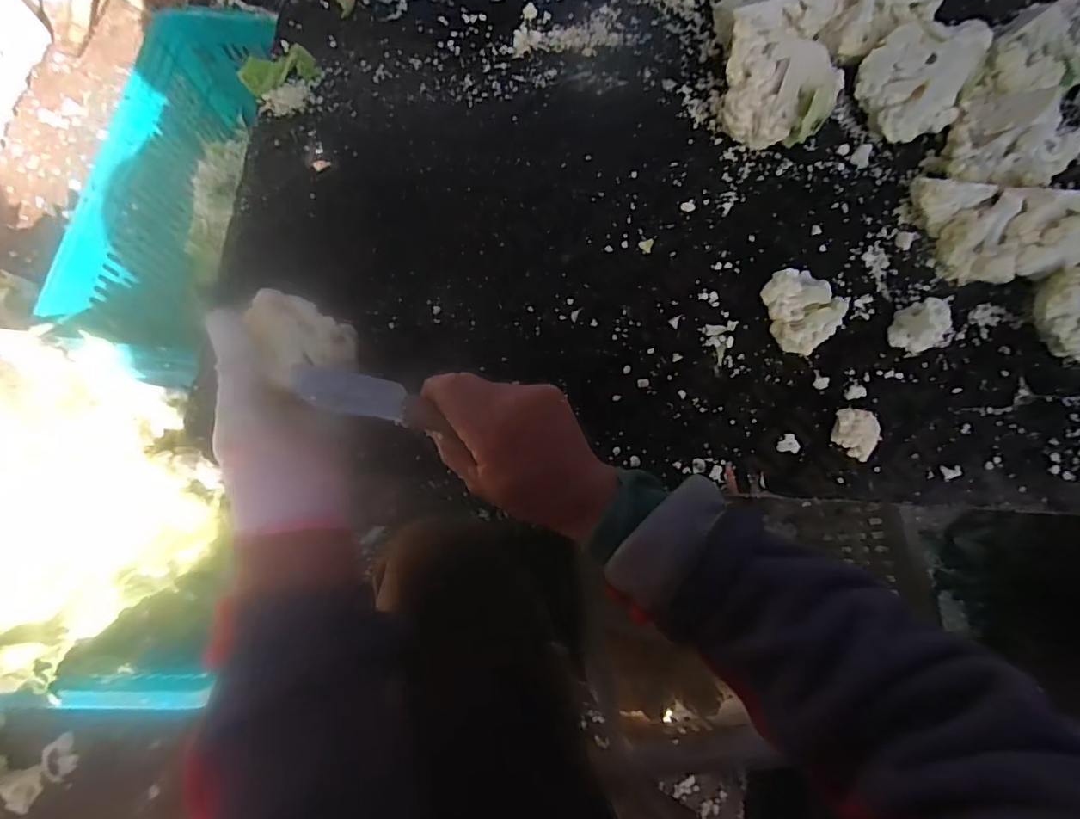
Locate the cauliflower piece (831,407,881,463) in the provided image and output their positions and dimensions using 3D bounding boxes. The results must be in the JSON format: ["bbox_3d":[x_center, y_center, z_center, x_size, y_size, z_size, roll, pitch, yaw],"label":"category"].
[{"bbox_3d":[0.292,0.023,0.481,0.036,0.030,0.044,5,75,0],"label":"cauliflower piece"}]

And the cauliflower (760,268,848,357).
[{"bbox_3d":[0.252,-0.096,0.503,0.074,0.039,0.080,0,75,-1],"label":"cauliflower"}]

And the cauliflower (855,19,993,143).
[{"bbox_3d":[0.400,-0.343,0.545,0.120,0.073,0.108,-8,77,-1],"label":"cauliflower"}]

